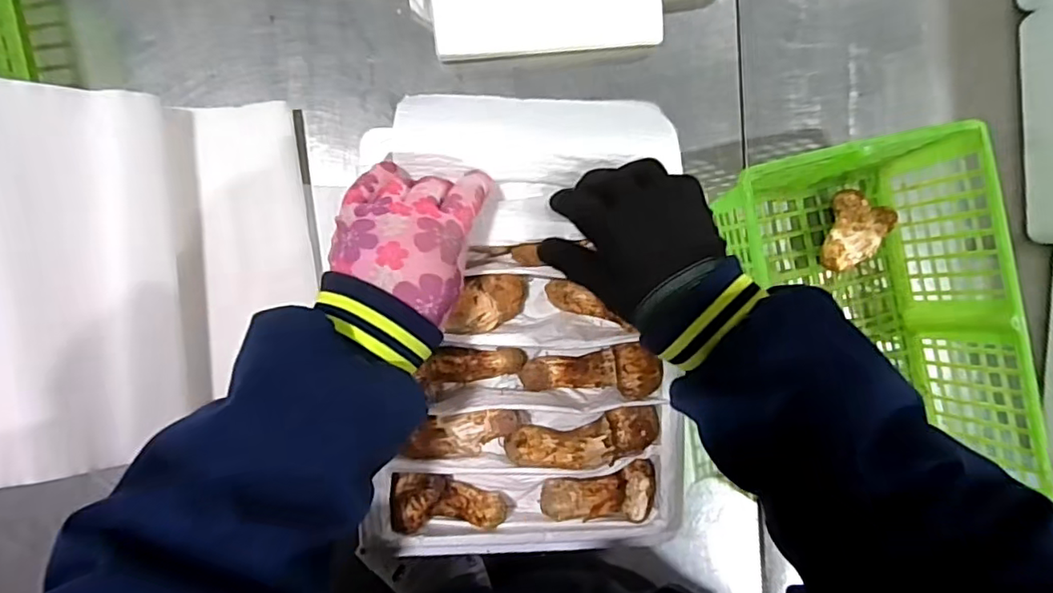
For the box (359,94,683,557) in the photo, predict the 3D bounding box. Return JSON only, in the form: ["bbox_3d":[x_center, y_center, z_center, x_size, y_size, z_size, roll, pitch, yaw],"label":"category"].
[{"bbox_3d":[-0.002,0.013,0.418,0.220,0.064,0.331,0,92,-7],"label":"box"}]

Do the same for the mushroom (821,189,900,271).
[{"bbox_3d":[0.308,-0.058,0.550,0.056,0.029,0.074,28,88,-7],"label":"mushroom"}]

